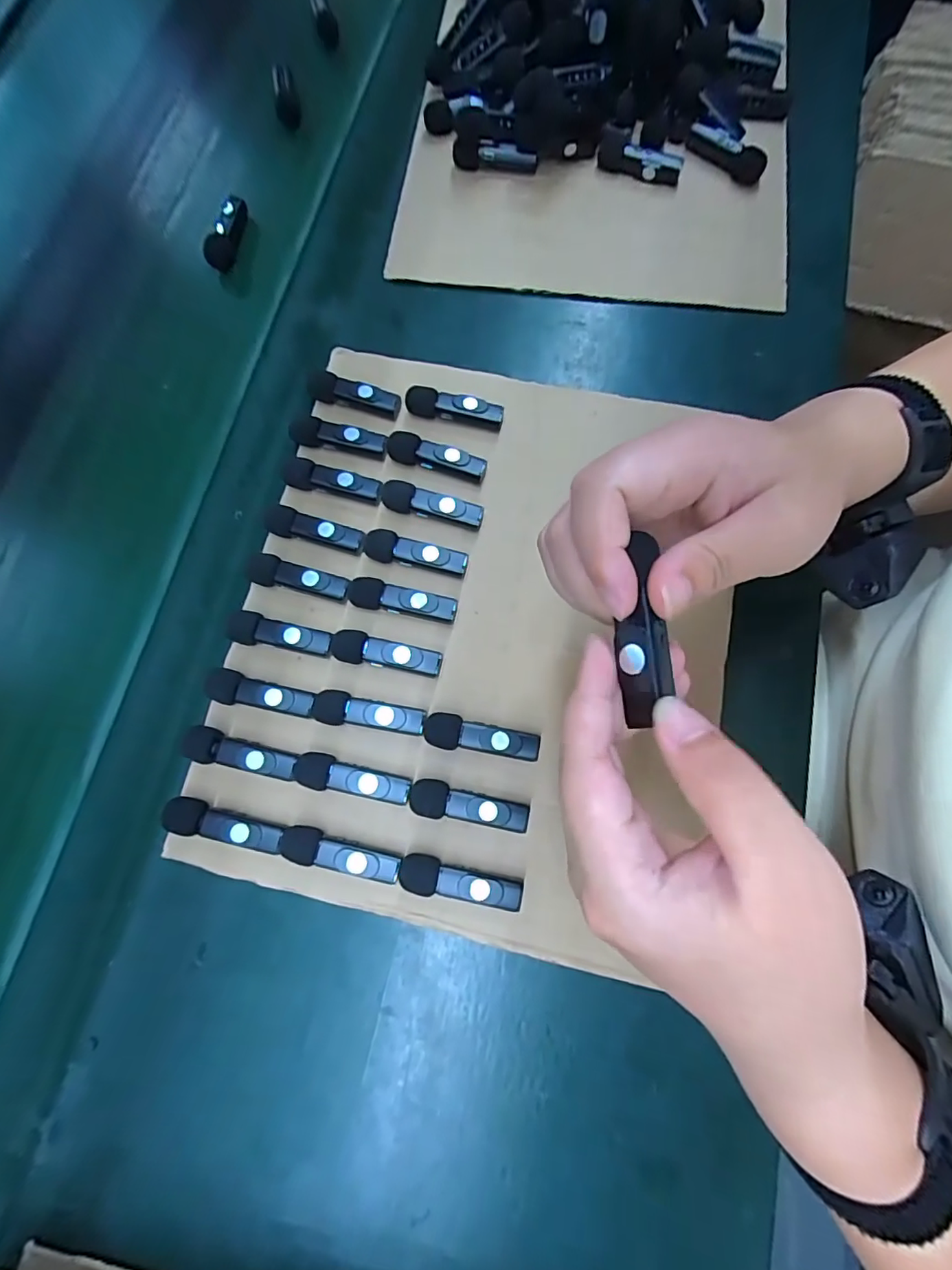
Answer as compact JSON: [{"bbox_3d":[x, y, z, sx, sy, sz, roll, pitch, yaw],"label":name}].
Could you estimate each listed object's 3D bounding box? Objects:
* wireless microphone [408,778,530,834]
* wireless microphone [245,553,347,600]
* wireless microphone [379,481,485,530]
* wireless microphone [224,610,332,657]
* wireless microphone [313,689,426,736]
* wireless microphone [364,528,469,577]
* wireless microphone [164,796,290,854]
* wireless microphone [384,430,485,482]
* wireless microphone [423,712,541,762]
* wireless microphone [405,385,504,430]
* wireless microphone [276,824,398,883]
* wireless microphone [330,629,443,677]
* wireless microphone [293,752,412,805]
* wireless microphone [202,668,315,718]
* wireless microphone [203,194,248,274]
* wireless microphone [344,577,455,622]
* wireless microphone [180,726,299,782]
[{"bbox_3d":[-0.003,0.094,0.288,0.065,0.016,0.019,8,76,4],"label":"wireless microphone"},{"bbox_3d":[-0.112,-0.035,0.322,0.066,0.015,0.019,16,76,6],"label":"wireless microphone"},{"bbox_3d":[-0.028,-0.083,0.332,0.065,0.015,0.017,15,76,6],"label":"wireless microphone"},{"bbox_3d":[-0.119,-0.001,0.313,0.062,0.016,0.020,10,76,4],"label":"wireless microphone"},{"bbox_3d":[-0.062,0.045,0.301,0.065,0.017,0.018,8,76,4],"label":"wireless microphone"},{"bbox_3d":[-0.038,-0.050,0.325,0.065,0.016,0.017,13,76,5],"label":"wireless microphone"},{"bbox_3d":[-0.138,0.105,0.288,0.065,0.015,0.018,9,76,4],"label":"wireless microphone"},{"bbox_3d":[-0.026,-0.117,0.340,0.066,0.013,0.016,15,76,6],"label":"wireless microphone"},{"bbox_3d":[0.003,0.059,0.296,0.065,0.016,0.019,11,76,5],"label":"wireless microphone"},{"bbox_3d":[-0.015,-0.152,0.348,0.065,0.018,0.015,13,76,5],"label":"wireless microphone"},{"bbox_3d":[-0.073,0.118,0.283,0.066,0.017,0.018,11,76,5],"label":"wireless microphone"},{"bbox_3d":[-0.053,0.011,0.310,0.066,0.015,0.020,8,76,4],"label":"wireless microphone"},{"bbox_3d":[-0.069,0.080,0.293,0.065,0.016,0.019,9,76,4],"label":"wireless microphone"},{"bbox_3d":[-0.126,0.035,0.306,0.064,0.014,0.020,11,76,5],"label":"wireless microphone"},{"bbox_3d":[-0.200,-0.321,0.415,0.020,0.023,0.056,10,76,8],"label":"wireless microphone"},{"bbox_3d":[-0.045,-0.021,0.318,0.066,0.016,0.019,11,76,5],"label":"wireless microphone"},{"bbox_3d":[-0.134,0.067,0.297,0.064,0.015,0.019,10,76,4],"label":"wireless microphone"}]

